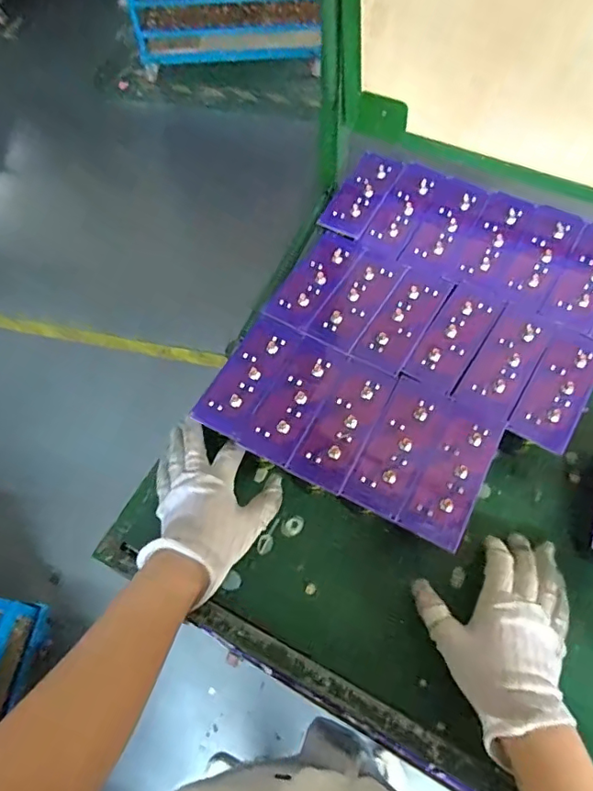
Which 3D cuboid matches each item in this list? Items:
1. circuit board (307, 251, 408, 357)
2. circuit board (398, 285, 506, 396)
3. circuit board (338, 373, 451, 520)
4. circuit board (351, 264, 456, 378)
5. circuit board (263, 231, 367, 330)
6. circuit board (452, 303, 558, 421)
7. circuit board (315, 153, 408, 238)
[{"bbox_3d":[0.066,-0.105,0.571,0.054,0.004,0.135,29,66,16],"label":"circuit board"},{"bbox_3d":[0.163,-0.062,0.545,0.054,0.004,0.132,31,66,17],"label":"circuit board"},{"bbox_3d":[0.094,0.044,0.490,0.054,0.006,0.134,24,65,14],"label":"circuit board"},{"bbox_3d":[0.113,-0.082,0.556,0.054,0.004,0.137,29,66,16],"label":"circuit board"},{"bbox_3d":[0.020,-0.129,0.584,0.053,0.006,0.135,28,66,16],"label":"circuit board"},{"bbox_3d":[0.211,-0.036,0.531,0.054,0.004,0.133,30,66,17],"label":"circuit board"},{"bbox_3d":[0.080,-0.242,0.633,0.053,0.005,0.130,29,71,10],"label":"circuit board"}]

